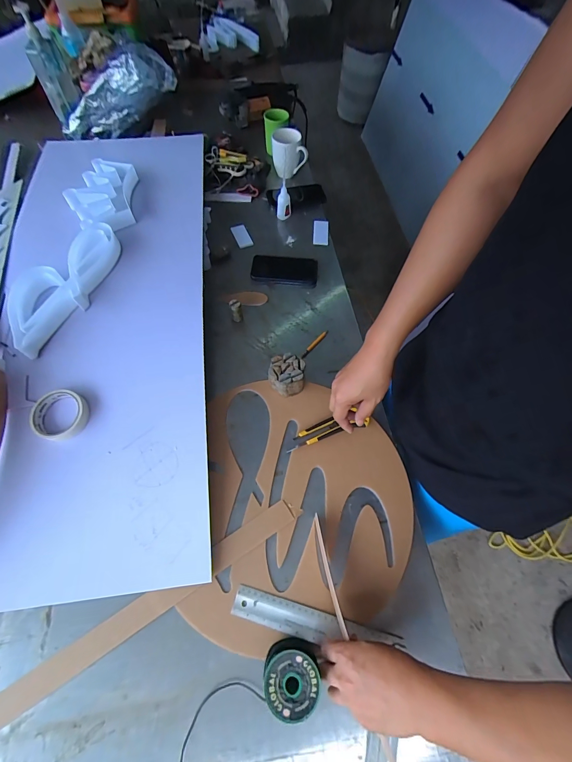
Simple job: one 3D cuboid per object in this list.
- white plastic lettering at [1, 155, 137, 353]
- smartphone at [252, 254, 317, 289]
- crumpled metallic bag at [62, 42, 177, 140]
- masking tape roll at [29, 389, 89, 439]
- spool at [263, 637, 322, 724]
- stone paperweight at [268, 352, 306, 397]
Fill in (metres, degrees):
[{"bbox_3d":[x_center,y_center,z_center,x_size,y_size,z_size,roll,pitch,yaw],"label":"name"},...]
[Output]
[{"bbox_3d":[-0.476,-0.316,0.762,0.194,0.041,0.576,8,63,7],"label":"white plastic lettering"},{"bbox_3d":[-0.003,-0.276,0.824,0.160,0.011,0.094,8,63,4],"label":"smartphone"},{"bbox_3d":[-0.506,-0.824,0.973,0.378,0.141,0.083,-22,62,18],"label":"crumpled metallic bag"},{"bbox_3d":[-0.400,0.059,0.588,0.095,0.023,0.087,1,62,-2],"label":"masking tape roll"},{"bbox_3d":[0.008,0.391,0.440,0.068,0.061,0.068,0,63,0],"label":"spool"},{"bbox_3d":[0.003,-0.013,0.665,0.074,0.048,0.076,5,63,3],"label":"stone paperweight"}]

